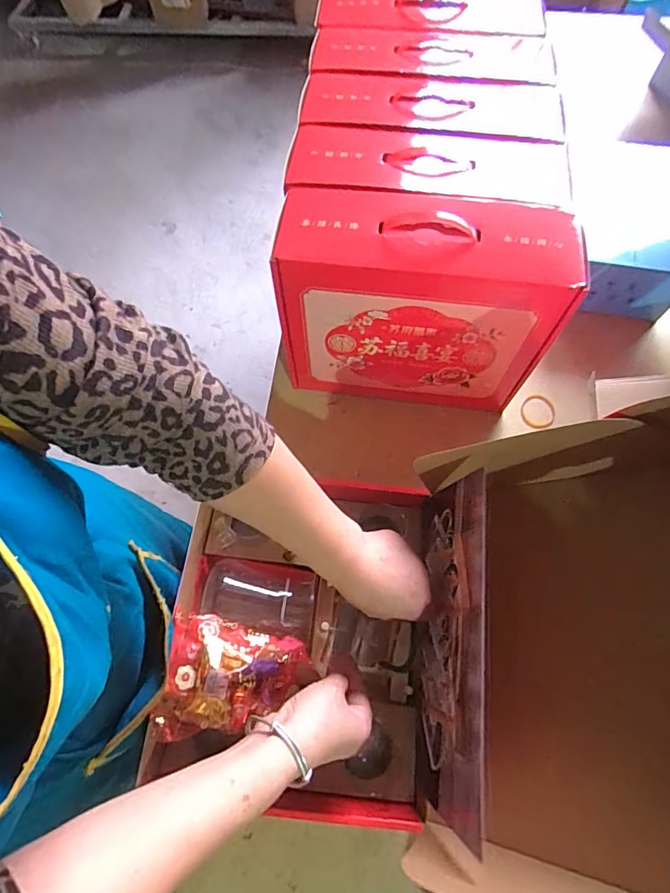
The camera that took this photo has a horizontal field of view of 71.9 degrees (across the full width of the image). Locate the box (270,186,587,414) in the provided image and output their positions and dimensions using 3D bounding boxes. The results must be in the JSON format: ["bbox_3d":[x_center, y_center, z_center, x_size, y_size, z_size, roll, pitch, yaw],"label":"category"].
[{"bbox_3d":[0.104,-0.179,0.626,0.333,0.272,0.112,9,67,4],"label":"box"}]

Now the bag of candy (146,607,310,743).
[{"bbox_3d":[-0.105,0.242,0.481,0.145,0.044,0.112,5,67,2],"label":"bag of candy"}]

